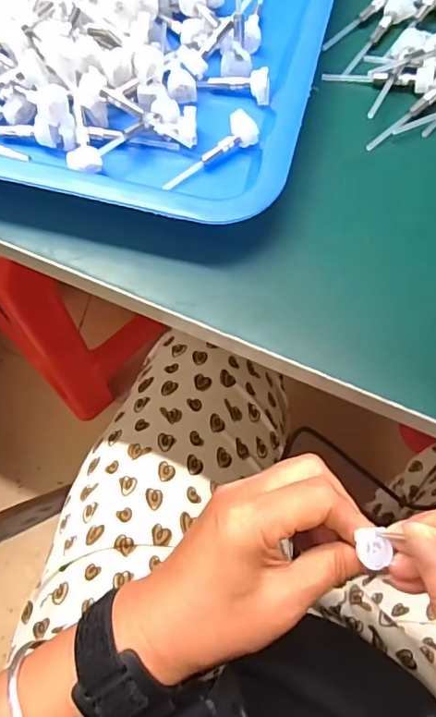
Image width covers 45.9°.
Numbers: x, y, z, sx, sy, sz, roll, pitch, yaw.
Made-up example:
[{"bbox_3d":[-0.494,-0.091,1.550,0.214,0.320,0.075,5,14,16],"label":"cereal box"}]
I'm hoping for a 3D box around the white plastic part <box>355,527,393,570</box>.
[{"bbox_3d":[0.075,0.091,0.246,0.015,0.004,0.018,-15,75,-2],"label":"white plastic part"}]

